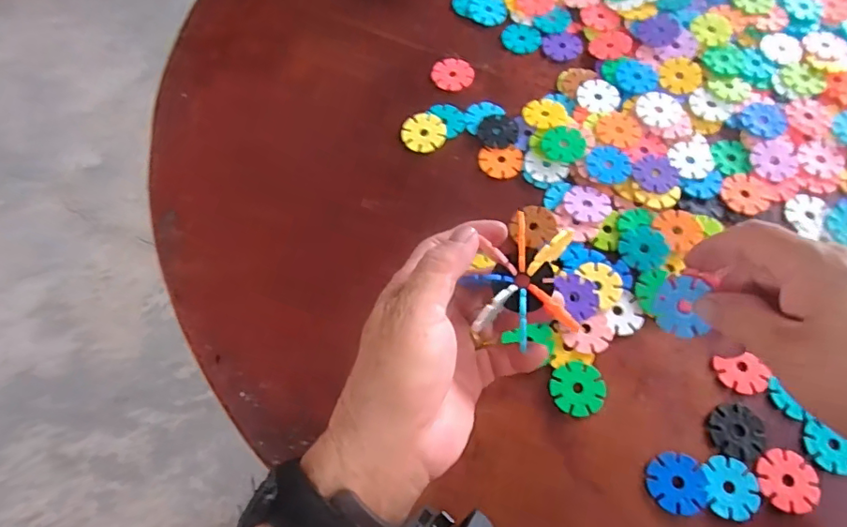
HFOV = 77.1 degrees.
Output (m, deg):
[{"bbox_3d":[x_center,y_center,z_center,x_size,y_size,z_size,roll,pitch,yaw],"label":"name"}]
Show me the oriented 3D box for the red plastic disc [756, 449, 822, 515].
[{"bbox_3d":[0.203,0.120,0.295,0.032,0.004,0.032,-1,66,2],"label":"red plastic disc"}]

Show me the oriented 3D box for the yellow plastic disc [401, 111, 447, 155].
[{"bbox_3d":[0.001,-0.101,0.408,0.034,0.005,0.034,-1,66,2],"label":"yellow plastic disc"}]

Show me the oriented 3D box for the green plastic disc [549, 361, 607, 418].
[{"bbox_3d":[0.093,0.074,0.319,0.032,0.004,0.030,-1,66,2],"label":"green plastic disc"}]

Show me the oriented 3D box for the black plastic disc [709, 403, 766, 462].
[{"bbox_3d":[0.182,0.096,0.307,0.032,0.004,0.029,-40,70,-15],"label":"black plastic disc"}]

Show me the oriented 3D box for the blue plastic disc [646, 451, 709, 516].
[{"bbox_3d":[0.142,0.122,0.296,0.031,0.004,0.030,-1,66,2],"label":"blue plastic disc"}]

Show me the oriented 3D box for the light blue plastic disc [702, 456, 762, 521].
[{"bbox_3d":[0.171,0.124,0.294,0.030,0.004,0.031,-1,66,2],"label":"light blue plastic disc"}]

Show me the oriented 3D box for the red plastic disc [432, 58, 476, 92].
[{"bbox_3d":[0.024,-0.156,0.434,0.033,0.004,0.032,-1,66,2],"label":"red plastic disc"}]

